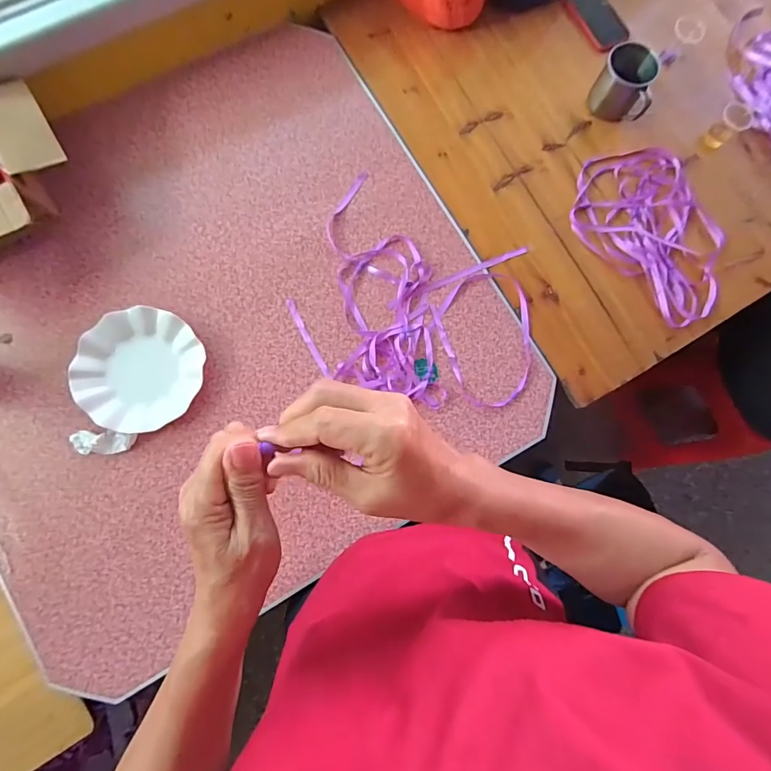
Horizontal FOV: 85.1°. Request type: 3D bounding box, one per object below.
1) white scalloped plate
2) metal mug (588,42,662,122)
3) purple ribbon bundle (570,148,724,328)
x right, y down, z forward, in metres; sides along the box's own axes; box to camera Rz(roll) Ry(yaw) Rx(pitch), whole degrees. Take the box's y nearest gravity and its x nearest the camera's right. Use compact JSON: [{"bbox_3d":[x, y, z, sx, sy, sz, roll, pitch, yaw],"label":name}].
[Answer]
[{"bbox_3d":[-0.369,-0.024,0.632,0.175,0.024,0.181,0,82,-3],"label":"white scalloped plate"},{"bbox_3d":[0.408,-0.509,0.717,0.101,0.080,0.069,34,82,1],"label":"metal mug"},{"bbox_3d":[0.463,-0.269,0.716,0.222,0.017,0.305,-39,86,-8],"label":"purple ribbon bundle"}]

